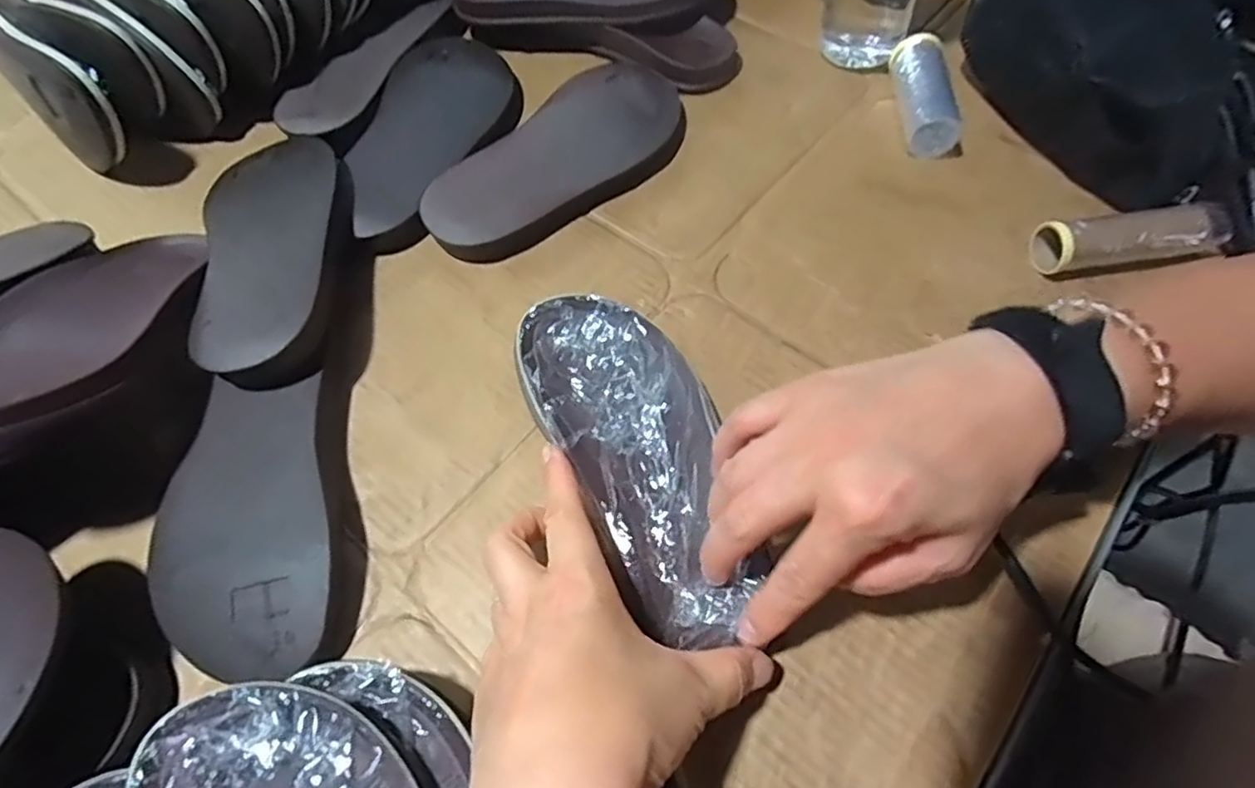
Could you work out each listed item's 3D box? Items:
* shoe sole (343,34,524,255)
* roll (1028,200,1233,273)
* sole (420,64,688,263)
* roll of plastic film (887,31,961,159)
[{"bbox_3d":[-0.136,-0.176,0.446,0.096,0.026,0.201,12,64,8],"label":"shoe sole"},{"bbox_3d":[0.298,-0.095,0.384,0.103,0.027,0.029,-8,62,-1],"label":"roll"},{"bbox_3d":[-0.037,-0.152,0.424,0.084,0.027,0.197,36,70,19],"label":"sole"},{"bbox_3d":[0.205,-0.209,0.448,0.030,0.034,0.088,-1,63,2],"label":"roll of plastic film"}]

